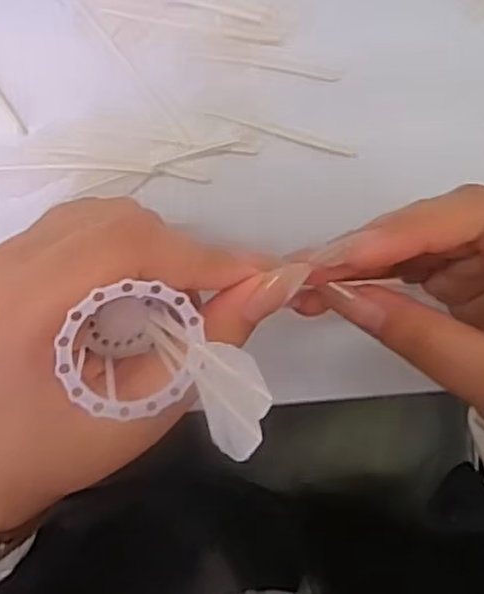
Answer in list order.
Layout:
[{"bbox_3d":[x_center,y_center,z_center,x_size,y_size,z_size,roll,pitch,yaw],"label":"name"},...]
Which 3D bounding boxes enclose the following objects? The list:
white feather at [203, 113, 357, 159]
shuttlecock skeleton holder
[{"bbox_3d":[0.016,-0.065,0.270,0.061,0.004,0.004,16,94,-9],"label":"white feather"},{"bbox_3d":[-0.032,0.014,0.199,0.035,0.037,0.037,3,95,-8],"label":"shuttlecock skeleton holder"}]

